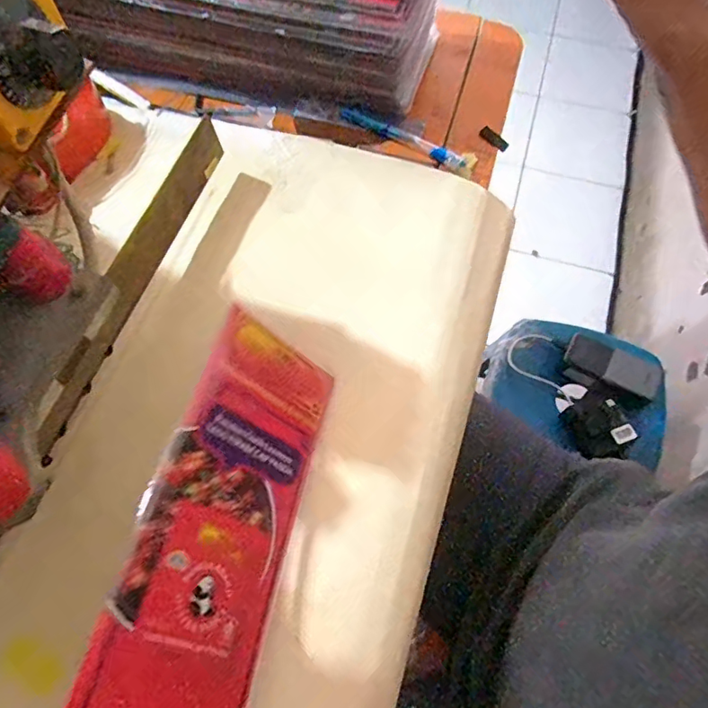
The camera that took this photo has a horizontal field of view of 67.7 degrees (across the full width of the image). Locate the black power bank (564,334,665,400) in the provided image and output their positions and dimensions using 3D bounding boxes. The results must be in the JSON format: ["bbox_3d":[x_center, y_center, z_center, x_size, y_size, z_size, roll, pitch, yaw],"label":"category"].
[{"bbox_3d":[0.367,0.016,0.743,0.131,0.011,0.052,23,68,10],"label":"black power bank"}]

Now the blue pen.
[{"bbox_3d":[0.045,-0.206,0.496,0.131,0.011,0.014,29,69,13],"label":"blue pen"}]

